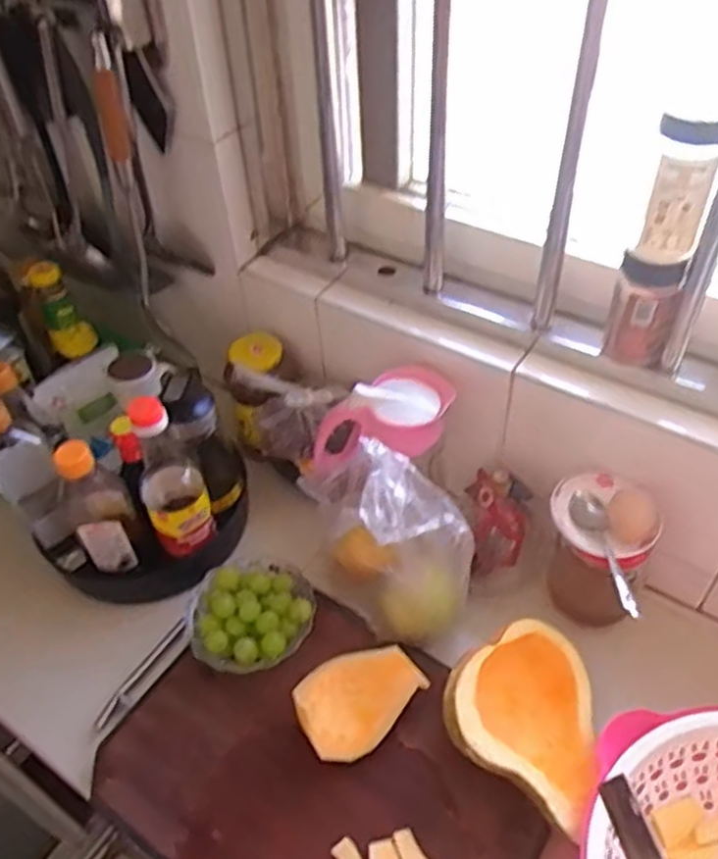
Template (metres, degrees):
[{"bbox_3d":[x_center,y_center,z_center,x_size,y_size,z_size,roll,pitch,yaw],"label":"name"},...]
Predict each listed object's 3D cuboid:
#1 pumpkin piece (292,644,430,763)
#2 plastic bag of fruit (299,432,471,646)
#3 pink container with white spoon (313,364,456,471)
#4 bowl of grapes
[{"bbox_3d":[-0.003,0.263,0.701,0.123,0.035,0.091,-35,54,-26],"label":"pumpkin piece"},{"bbox_3d":[0.022,0.110,0.728,0.087,0.235,0.174,-36,55,-27],"label":"plastic bag of fruit"},{"bbox_3d":[0.025,-0.009,0.795,0.154,0.110,0.086,2,47,5],"label":"pink container with white spoon"},{"bbox_3d":[-0.112,0.196,0.756,0.130,0.048,0.122,-2,47,2],"label":"bowl of grapes"}]

